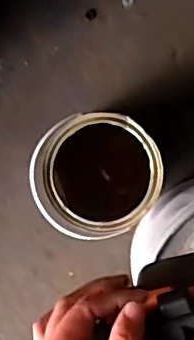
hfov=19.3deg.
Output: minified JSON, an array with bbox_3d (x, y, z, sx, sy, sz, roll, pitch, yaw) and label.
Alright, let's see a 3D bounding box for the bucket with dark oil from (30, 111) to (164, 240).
[{"bbox_3d":[0.003,0.003,0.835,0.160,0.180,0.160,0,92,2],"label":"bucket with dark oil"}]

